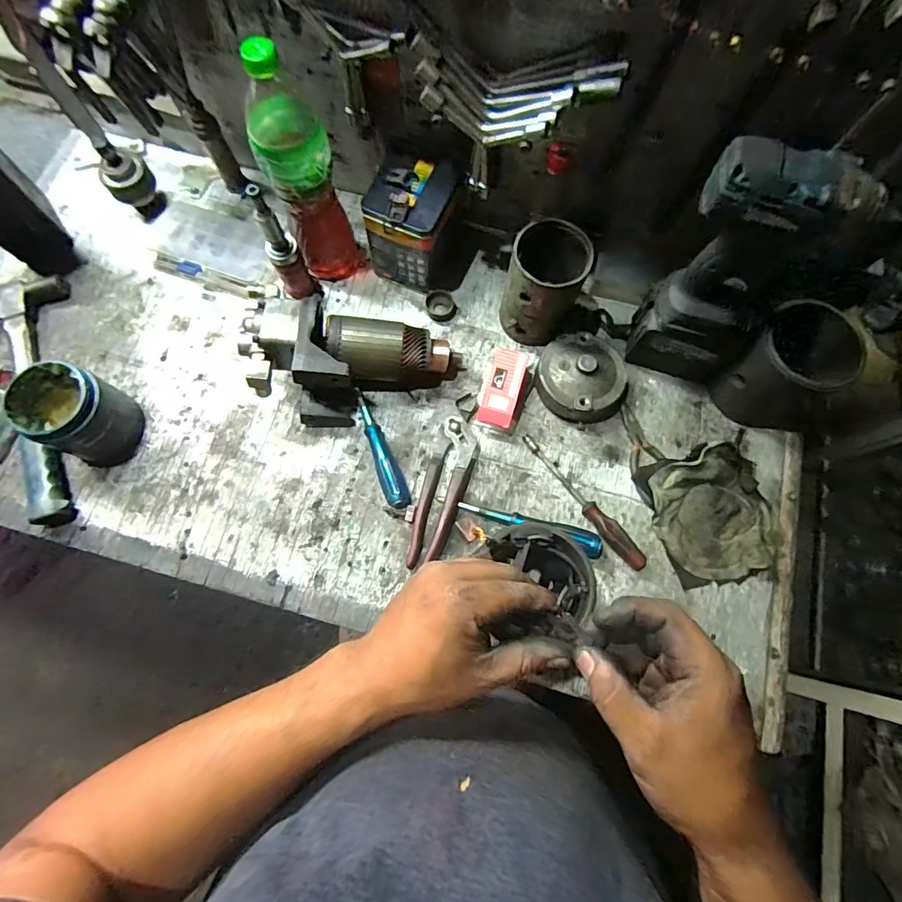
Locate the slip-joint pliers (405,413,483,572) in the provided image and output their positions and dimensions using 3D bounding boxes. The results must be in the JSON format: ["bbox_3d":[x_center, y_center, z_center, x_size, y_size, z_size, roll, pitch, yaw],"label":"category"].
[{"bbox_3d":[-0.009,0.049,0.576,0.052,0.020,0.185,17,73,3],"label":"slip-joint pliers"}]

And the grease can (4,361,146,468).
[{"bbox_3d":[-0.429,-0.042,0.553,0.090,0.100,0.088,1,73,-2],"label":"grease can"}]

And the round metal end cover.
[{"bbox_3d":[0.169,-0.095,0.604,0.107,0.057,0.110,1,73,-2],"label":"round metal end cover"}]

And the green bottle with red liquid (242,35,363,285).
[{"bbox_3d":[-0.169,-0.316,0.550,0.084,0.267,0.081,-24,76,-9],"label":"green bottle with red liquid"}]

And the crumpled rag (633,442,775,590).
[{"bbox_3d":[0.319,0.073,0.570,0.142,0.049,0.161,-21,75,-8],"label":"crumpled rag"}]

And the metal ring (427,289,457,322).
[{"bbox_3d":[-0.013,-0.200,0.653,0.041,0.017,0.039,1,73,-2],"label":"metal ring"}]

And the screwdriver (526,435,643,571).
[{"bbox_3d":[0.160,0.059,0.577,0.024,0.023,0.205,-36,78,-12],"label":"screwdriver"}]

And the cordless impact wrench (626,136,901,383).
[{"bbox_3d":[0.281,-0.175,0.501,0.141,0.284,0.078,17,73,3],"label":"cordless impact wrench"}]

